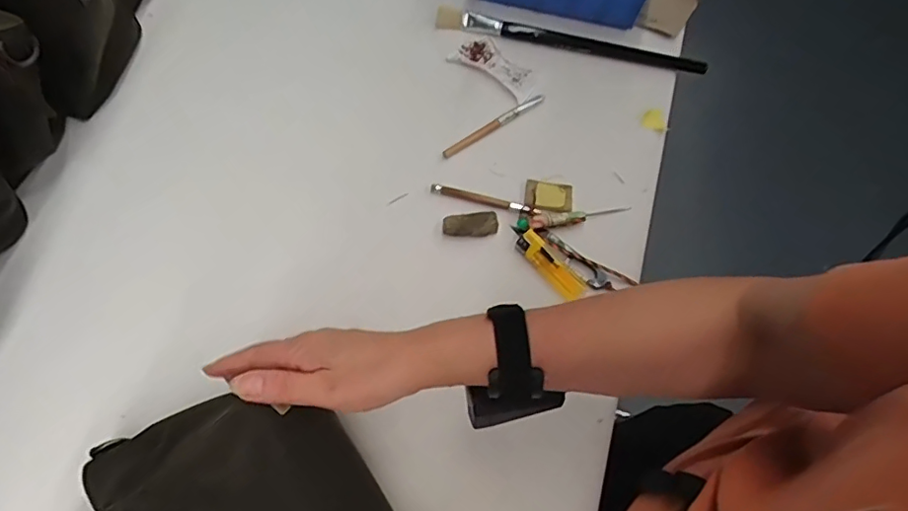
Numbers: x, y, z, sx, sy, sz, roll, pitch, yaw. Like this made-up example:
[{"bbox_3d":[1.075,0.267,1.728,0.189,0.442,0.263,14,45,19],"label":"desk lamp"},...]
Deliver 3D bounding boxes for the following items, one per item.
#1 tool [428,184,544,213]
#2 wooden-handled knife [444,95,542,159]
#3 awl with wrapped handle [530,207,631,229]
[{"bbox_3d":[0.030,-0.057,0.543,0.107,0.007,0.011,14,68,4],"label":"tool"},{"bbox_3d":[0.042,-0.137,0.576,0.126,0.007,0.011,-33,72,-14],"label":"wooden-handled knife"},{"bbox_3d":[0.123,-0.040,0.539,0.103,0.012,0.014,-12,68,-6],"label":"awl with wrapped handle"}]

